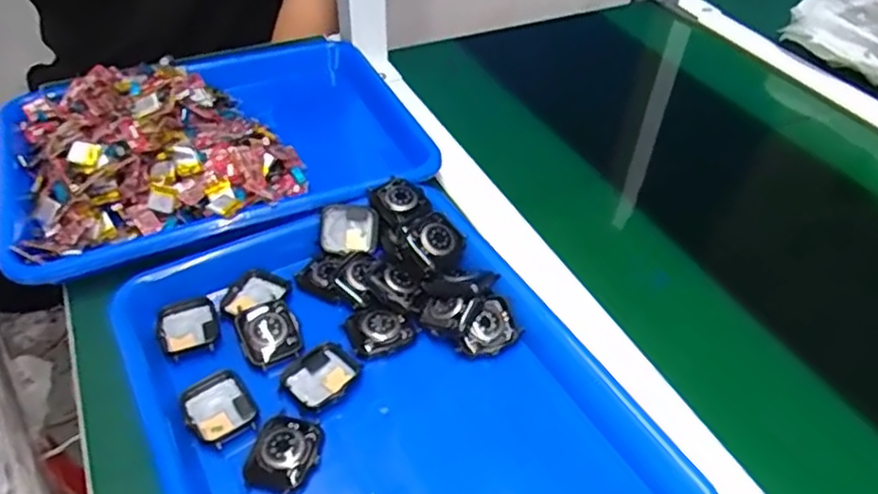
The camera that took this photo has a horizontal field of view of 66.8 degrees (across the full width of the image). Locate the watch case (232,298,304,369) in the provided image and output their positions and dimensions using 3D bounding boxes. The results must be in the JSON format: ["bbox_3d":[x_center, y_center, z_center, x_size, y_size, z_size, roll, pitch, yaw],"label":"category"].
[{"bbox_3d":[-0.114,0.056,0.440,0.038,0.012,0.044,-18,47,-17],"label":"watch case"}]

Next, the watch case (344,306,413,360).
[{"bbox_3d":[-0.040,0.055,0.447,0.040,0.009,0.036,-17,47,-16],"label":"watch case"}]

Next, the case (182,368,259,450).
[{"bbox_3d":[-0.133,0.100,0.406,0.037,0.014,0.045,-29,51,-26],"label":"case"}]

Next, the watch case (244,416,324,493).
[{"bbox_3d":[-0.089,0.119,0.384,0.038,0.012,0.044,10,46,11],"label":"watch case"}]

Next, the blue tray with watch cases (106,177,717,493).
[{"bbox_3d":[-0.033,0.098,0.404,0.262,0.039,0.334,-23,49,-21],"label":"blue tray with watch cases"}]

